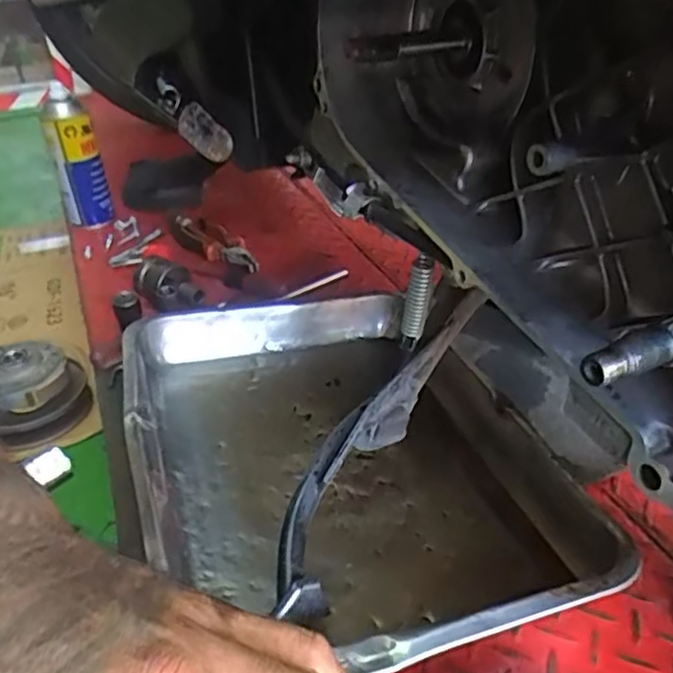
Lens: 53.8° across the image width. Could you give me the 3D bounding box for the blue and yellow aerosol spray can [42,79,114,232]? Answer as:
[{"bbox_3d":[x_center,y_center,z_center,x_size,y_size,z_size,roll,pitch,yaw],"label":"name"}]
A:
[{"bbox_3d":[-0.366,-0.247,0.930,0.066,0.180,0.053,-13,36,-15],"label":"blue and yellow aerosol spray can"}]

